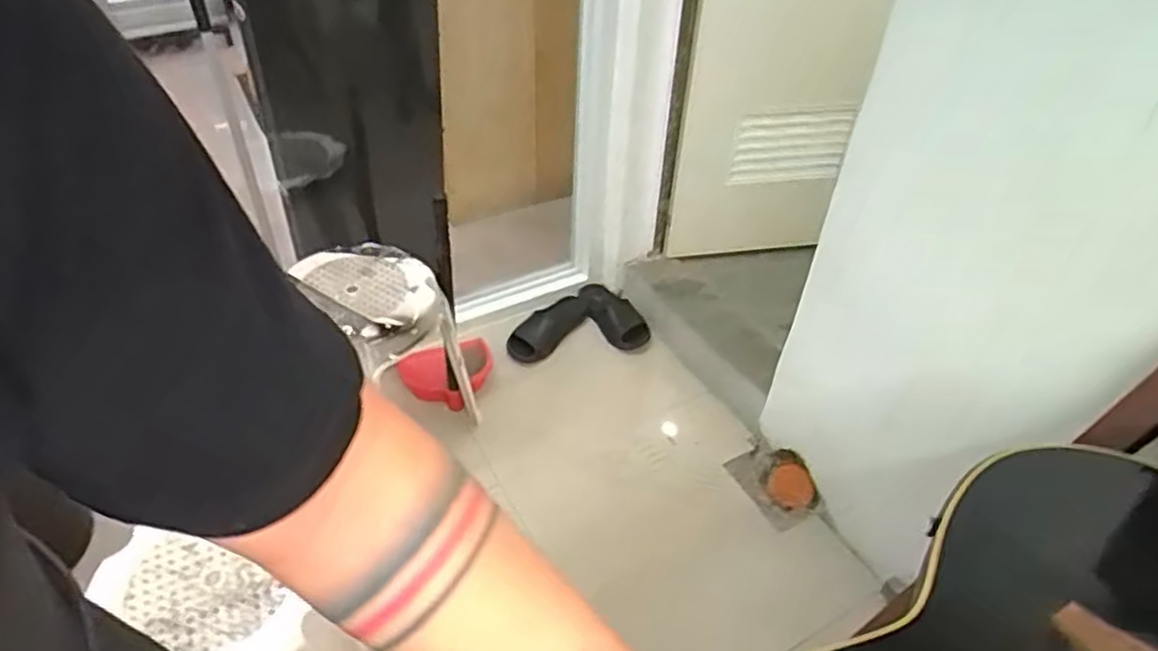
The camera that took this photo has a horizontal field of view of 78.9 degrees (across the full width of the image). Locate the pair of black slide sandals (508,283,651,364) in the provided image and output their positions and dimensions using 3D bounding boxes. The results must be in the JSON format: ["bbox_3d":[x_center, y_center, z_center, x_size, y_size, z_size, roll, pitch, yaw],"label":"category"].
[{"bbox_3d":[-0.009,-0.008,1.933,0.362,0.090,0.223,-3,43,-6],"label":"pair of black slide sandals"}]

